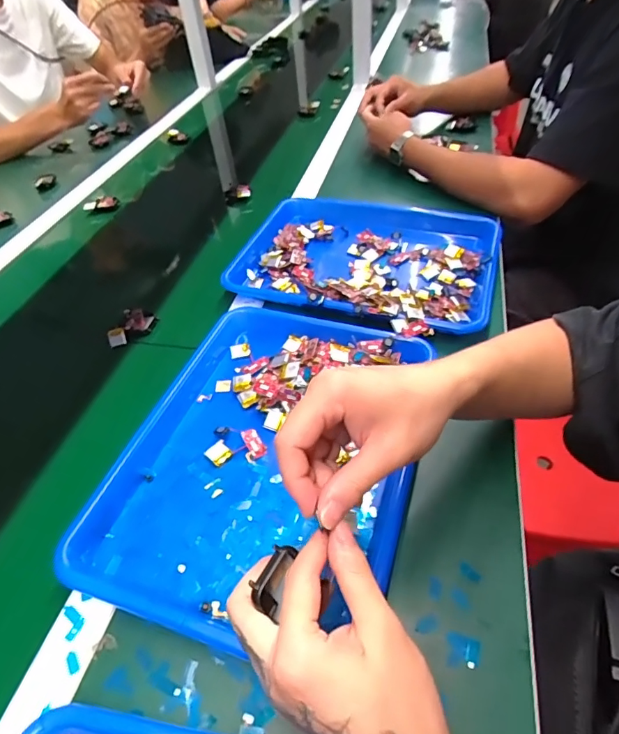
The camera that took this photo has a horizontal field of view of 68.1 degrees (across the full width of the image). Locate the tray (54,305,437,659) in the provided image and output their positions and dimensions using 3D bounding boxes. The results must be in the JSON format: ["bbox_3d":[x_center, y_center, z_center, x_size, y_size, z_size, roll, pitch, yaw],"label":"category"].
[{"bbox_3d":[-0.038,0.072,0.433,0.266,0.034,0.335,12,50,16],"label":"tray"}]

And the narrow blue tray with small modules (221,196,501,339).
[{"bbox_3d":[0.069,-0.145,0.632,0.346,0.043,0.269,12,50,16],"label":"narrow blue tray with small modules"}]

